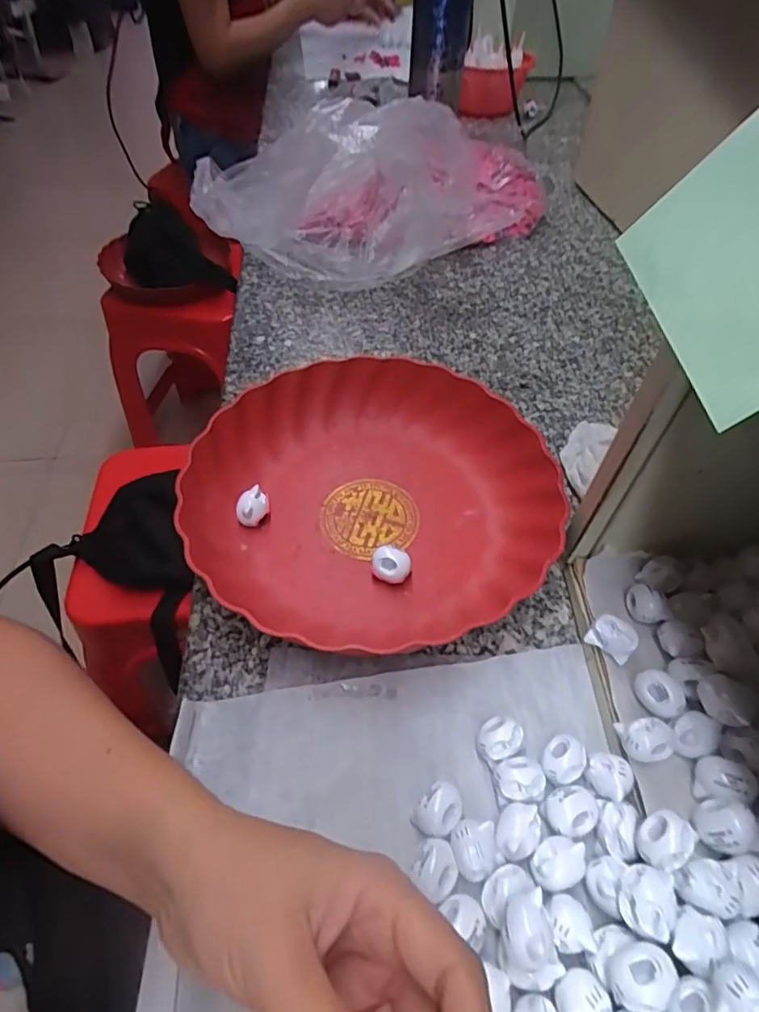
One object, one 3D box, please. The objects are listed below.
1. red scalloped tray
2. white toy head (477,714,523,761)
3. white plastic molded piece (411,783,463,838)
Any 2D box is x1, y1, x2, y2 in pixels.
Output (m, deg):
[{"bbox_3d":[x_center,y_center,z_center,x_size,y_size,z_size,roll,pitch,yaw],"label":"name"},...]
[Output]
[{"bbox_3d":[-0.001,-0.011,0.385,0.245,0.050,0.238,11,52,9],"label":"red scalloped tray"},{"bbox_3d":[0.063,0.127,0.288,0.019,0.021,0.024,37,60,26],"label":"white toy head"},{"bbox_3d":[0.029,0.152,0.267,0.019,0.019,0.024,35,59,25],"label":"white plastic molded piece"}]

